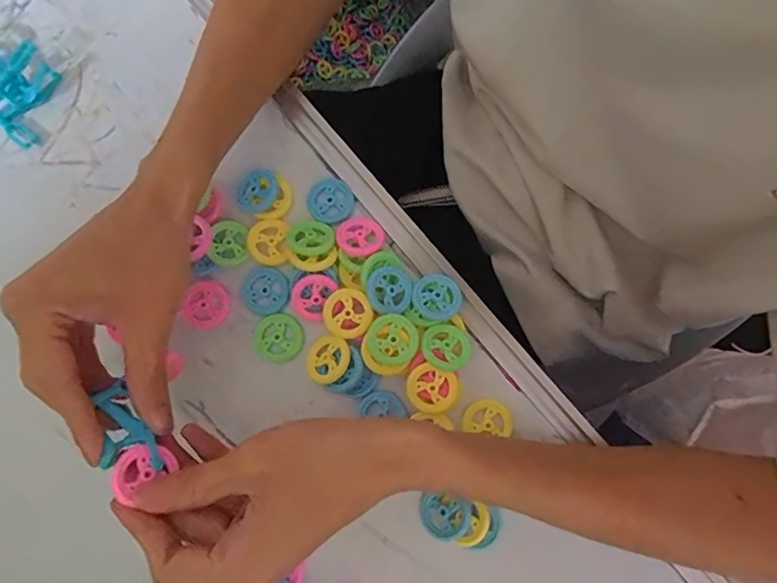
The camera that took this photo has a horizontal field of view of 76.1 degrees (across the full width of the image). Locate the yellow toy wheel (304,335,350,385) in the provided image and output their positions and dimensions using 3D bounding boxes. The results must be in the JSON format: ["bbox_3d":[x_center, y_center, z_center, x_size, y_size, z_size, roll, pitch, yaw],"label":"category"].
[{"bbox_3d":[-0.037,0.040,0.299,0.029,0.005,0.029,-10,60,19],"label":"yellow toy wheel"}]

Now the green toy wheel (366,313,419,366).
[{"bbox_3d":[0.002,0.028,0.291,0.029,0.009,0.029,0,80,0],"label":"green toy wheel"}]

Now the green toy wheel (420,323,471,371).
[{"bbox_3d":[0.035,0.032,0.295,0.029,0.004,0.028,3,65,-7],"label":"green toy wheel"}]

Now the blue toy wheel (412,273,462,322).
[{"bbox_3d":[0.030,0.003,0.305,0.029,0.005,0.029,0,80,0],"label":"blue toy wheel"}]

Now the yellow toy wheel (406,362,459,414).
[{"bbox_3d":[0.026,0.058,0.291,0.030,0.005,0.026,22,85,0],"label":"yellow toy wheel"}]

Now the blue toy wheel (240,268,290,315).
[{"bbox_3d":[-0.077,0.000,0.313,0.028,0.004,0.030,0,80,0],"label":"blue toy wheel"}]

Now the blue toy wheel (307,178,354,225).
[{"bbox_3d":[-0.038,-0.059,0.324,0.030,0.004,0.029,0,80,0],"label":"blue toy wheel"}]

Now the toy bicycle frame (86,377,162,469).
[{"bbox_3d":[-0.131,0.069,0.244,0.022,0.014,0.050,-39,67,-6],"label":"toy bicycle frame"}]

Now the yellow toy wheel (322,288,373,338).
[{"bbox_3d":[-0.024,0.013,0.300,0.029,0.004,0.029,0,80,0],"label":"yellow toy wheel"}]

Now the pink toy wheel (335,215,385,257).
[{"bbox_3d":[-0.018,-0.034,0.313,0.030,0.007,0.027,23,69,10],"label":"pink toy wheel"}]

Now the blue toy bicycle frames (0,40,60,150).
[{"bbox_3d":[-0.261,-0.137,0.334,0.063,0.012,0.071,9,80,2],"label":"blue toy bicycle frames"}]

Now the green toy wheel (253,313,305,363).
[{"bbox_3d":[-0.069,0.029,0.307,0.030,0.004,0.029,0,80,0],"label":"green toy wheel"}]

